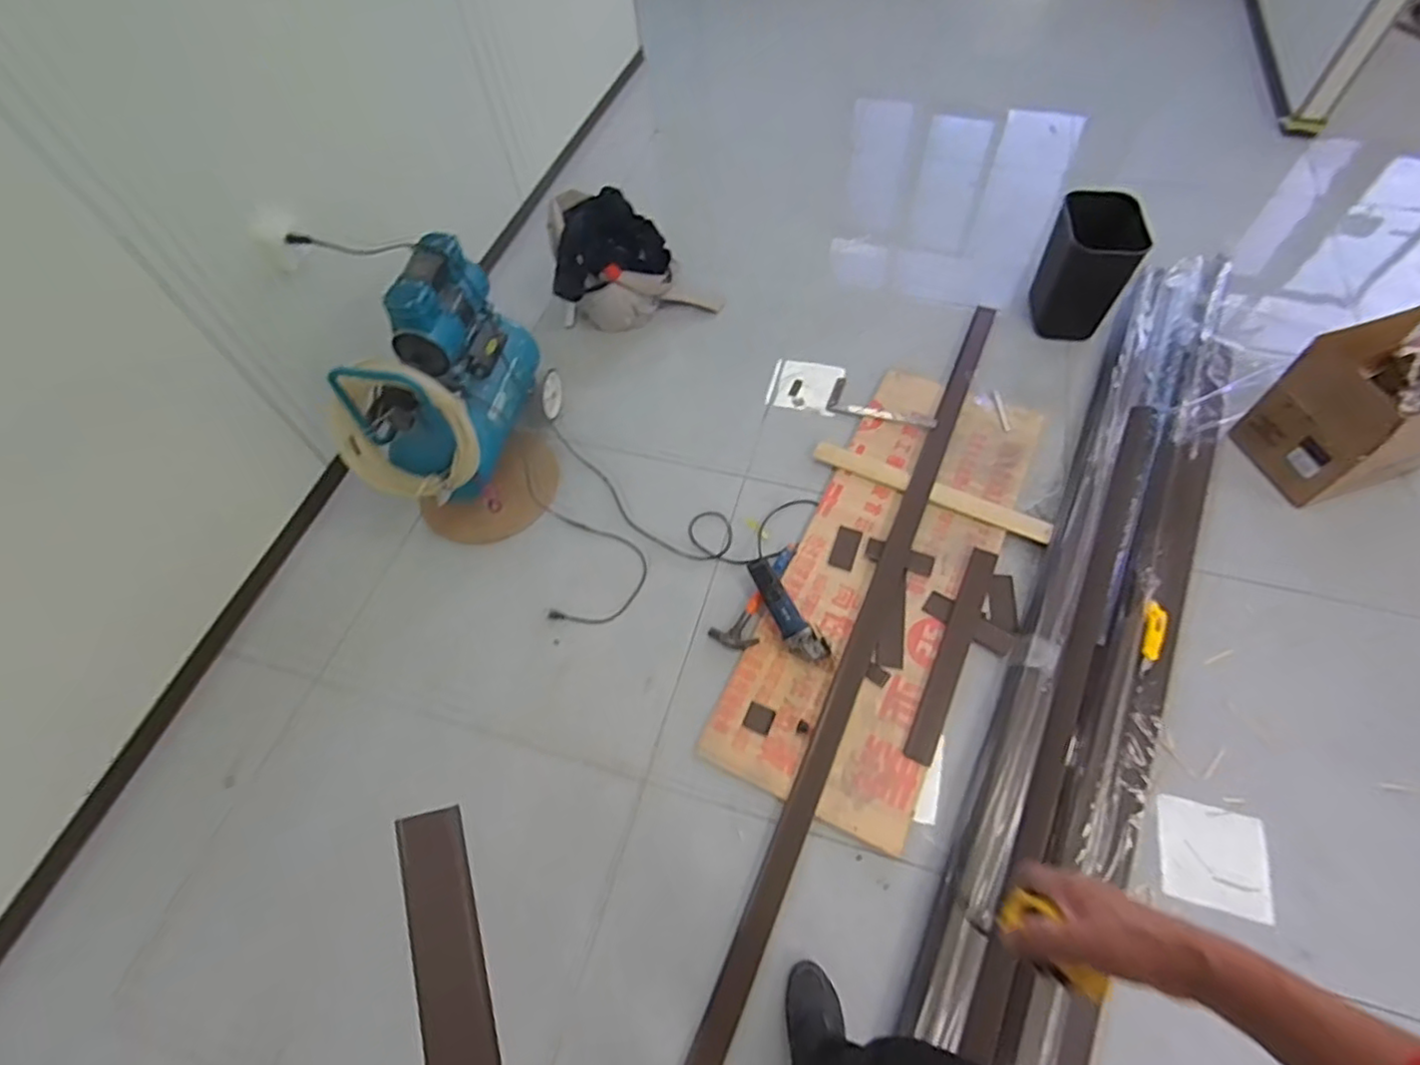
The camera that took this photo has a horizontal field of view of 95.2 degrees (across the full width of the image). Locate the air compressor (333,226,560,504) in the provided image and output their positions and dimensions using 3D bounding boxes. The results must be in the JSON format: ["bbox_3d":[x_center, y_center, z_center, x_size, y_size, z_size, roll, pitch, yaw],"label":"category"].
[{"bbox_3d":[-0.627,-0.371,1.544,0.301,0.455,0.504,8,60,9],"label":"air compressor"}]

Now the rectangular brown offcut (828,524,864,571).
[{"bbox_3d":[0.329,0.038,1.575,0.057,0.006,0.107,18,66,13],"label":"rectangular brown offcut"}]

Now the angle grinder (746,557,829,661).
[{"bbox_3d":[0.167,0.167,1.455,0.076,0.091,0.286,-24,60,-10],"label":"angle grinder"}]

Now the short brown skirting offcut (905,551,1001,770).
[{"bbox_3d":[0.539,0.248,1.425,0.062,0.009,0.531,22,63,16],"label":"short brown skirting offcut"}]

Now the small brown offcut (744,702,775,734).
[{"bbox_3d":[0.105,0.392,1.368,0.056,0.005,0.053,17,62,14],"label":"small brown offcut"}]

